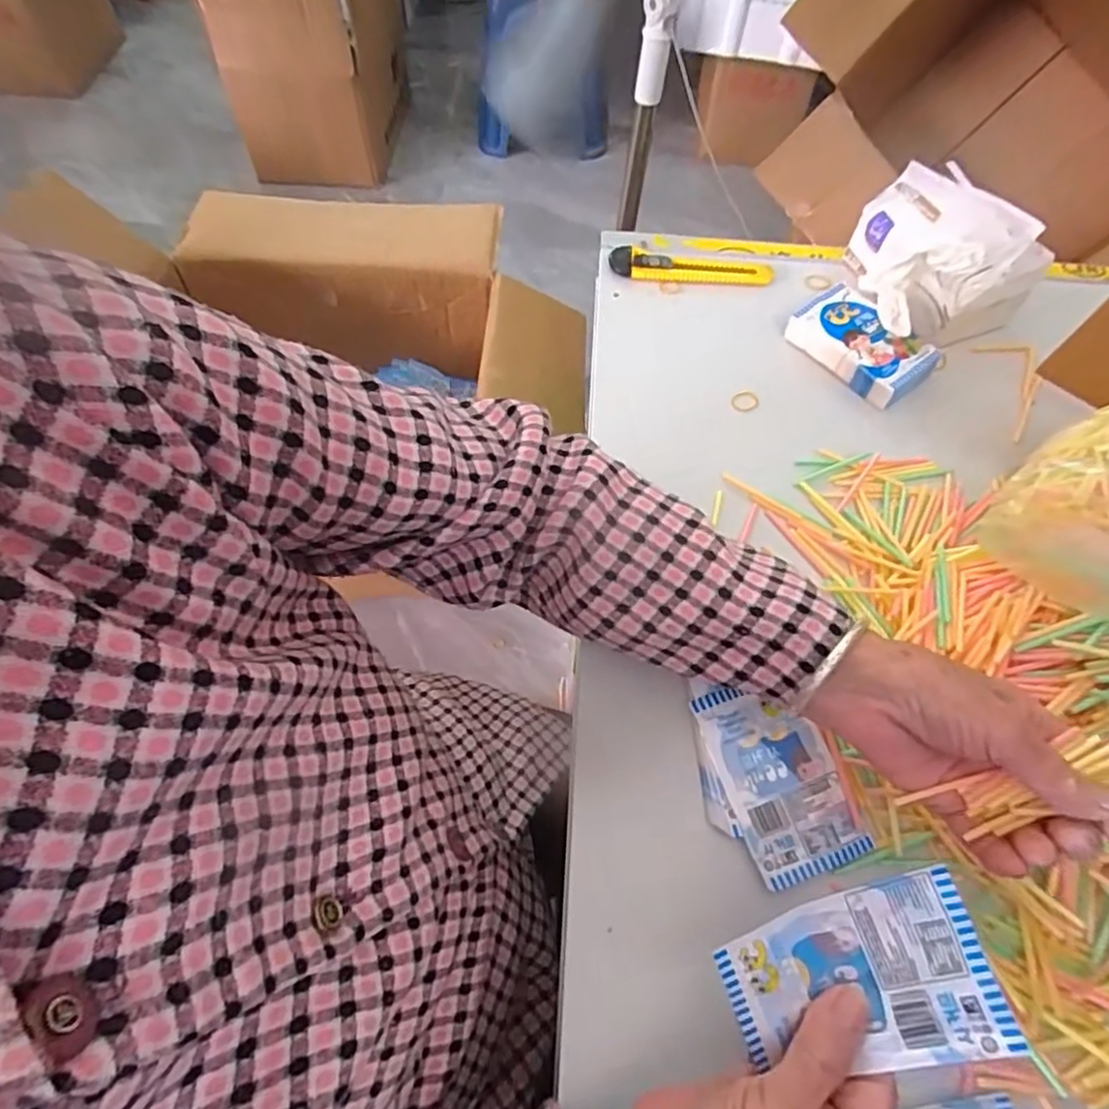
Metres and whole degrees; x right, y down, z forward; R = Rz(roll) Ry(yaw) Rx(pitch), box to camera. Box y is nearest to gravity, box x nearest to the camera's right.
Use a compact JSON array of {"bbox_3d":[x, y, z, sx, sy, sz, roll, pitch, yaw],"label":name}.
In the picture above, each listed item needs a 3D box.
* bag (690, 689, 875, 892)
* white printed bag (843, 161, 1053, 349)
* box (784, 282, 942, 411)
[{"bbox_3d":[0.129,0.126,0.365,0.065,0.010,0.103,-15,62,-10],"label":"bag"},{"bbox_3d":[0.311,-0.237,0.527,0.148,0.095,0.104,35,65,17],"label":"white printed bag"},{"bbox_3d":[0.256,-0.177,0.533,0.066,0.025,0.110,-37,68,-20],"label":"box"}]

